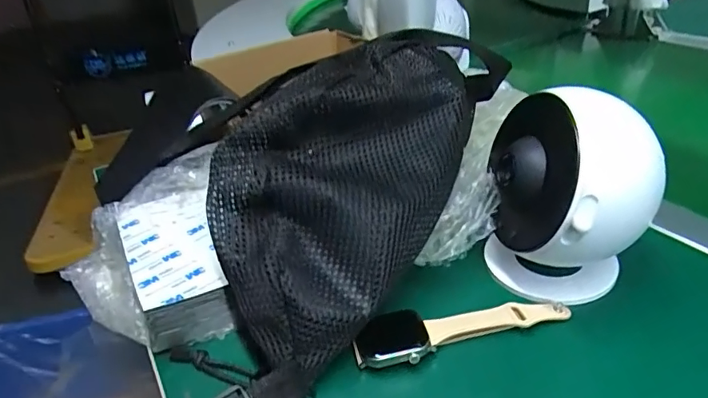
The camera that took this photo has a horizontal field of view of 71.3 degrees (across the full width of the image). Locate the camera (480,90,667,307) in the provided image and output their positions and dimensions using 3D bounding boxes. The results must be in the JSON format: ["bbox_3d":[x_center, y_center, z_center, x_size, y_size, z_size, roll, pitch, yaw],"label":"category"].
[{"bbox_3d":[0.130,0.001,0.302,0.092,0.121,0.089,5,33,17],"label":"camera"}]

